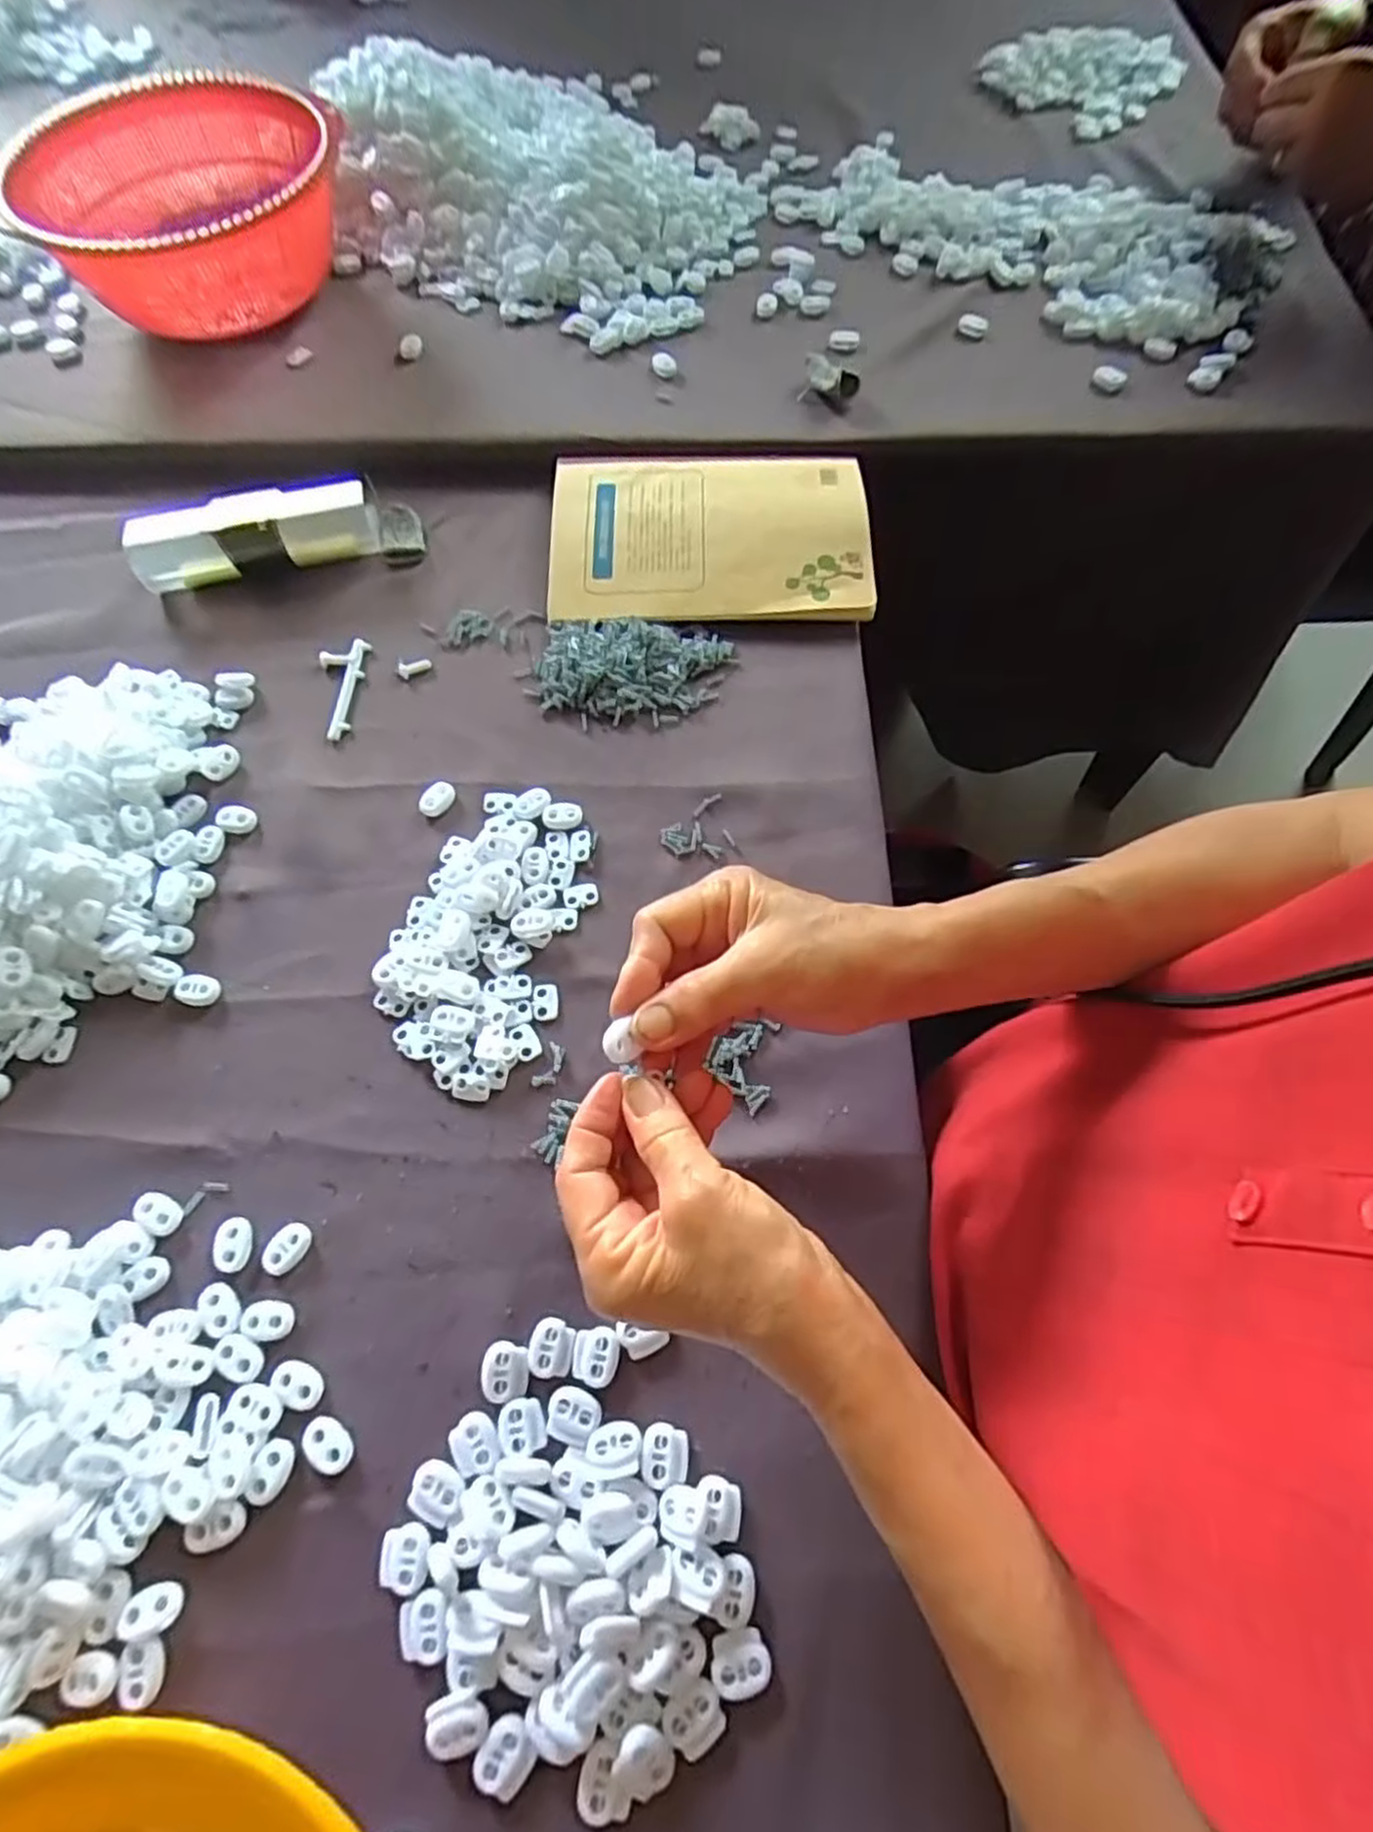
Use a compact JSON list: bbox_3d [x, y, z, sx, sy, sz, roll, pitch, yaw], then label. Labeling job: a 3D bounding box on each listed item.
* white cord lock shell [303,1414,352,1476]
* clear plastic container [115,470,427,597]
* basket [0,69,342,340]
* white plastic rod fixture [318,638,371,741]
[{"bbox_3d":[-0.147,0.217,0.317,0.023,0.004,0.014,40,73,17],"label":"white cord lock shell"},{"bbox_3d":[-0.271,-0.254,0.510,0.181,0.036,0.048,-12,67,-3],"label":"clear plastic container"},{"bbox_3d":[-0.387,-0.554,0.605,0.229,0.089,0.227,-26,68,-9],"label":"basket"},{"bbox_3d":[-0.216,-0.141,0.477,0.028,0.005,0.074,0,67,2],"label":"white plastic rod fixture"}]

